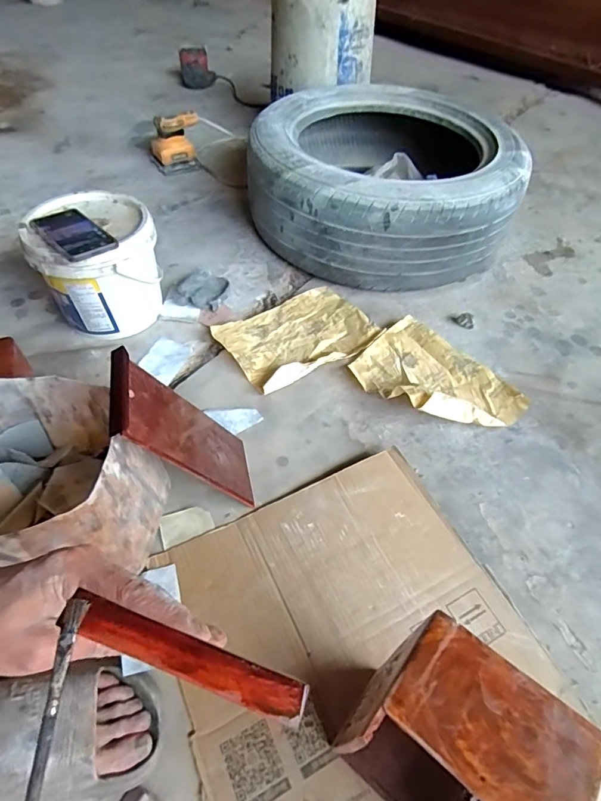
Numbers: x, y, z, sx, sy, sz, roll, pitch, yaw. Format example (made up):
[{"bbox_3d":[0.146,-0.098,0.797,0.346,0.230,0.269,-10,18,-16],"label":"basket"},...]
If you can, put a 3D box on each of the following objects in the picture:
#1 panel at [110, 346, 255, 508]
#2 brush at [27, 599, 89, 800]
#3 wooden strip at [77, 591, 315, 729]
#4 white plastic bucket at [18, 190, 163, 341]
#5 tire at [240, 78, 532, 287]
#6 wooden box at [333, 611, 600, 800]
[{"bbox_3d":[-0.139,0.044,0.578,0.015,0.261,0.115,-24,53,16],"label":"panel"},{"bbox_3d":[-0.099,0.172,0.156,0.006,0.006,0.195,0,56,-3],"label":"brush"},{"bbox_3d":[-0.049,0.123,0.214,0.110,0.004,0.019,25,55,-5],"label":"wooden strip"},{"bbox_3d":[-0.356,-0.232,0.825,0.190,0.193,0.188,1,54,-2],"label":"white plastic bucket"},{"bbox_3d":[0.188,-0.474,1.016,0.533,0.216,0.514,1,54,-2],"label":"tire"},{"bbox_3d":[0.109,0.281,0.379,0.121,0.269,0.092,34,59,20],"label":"wooden box"}]

